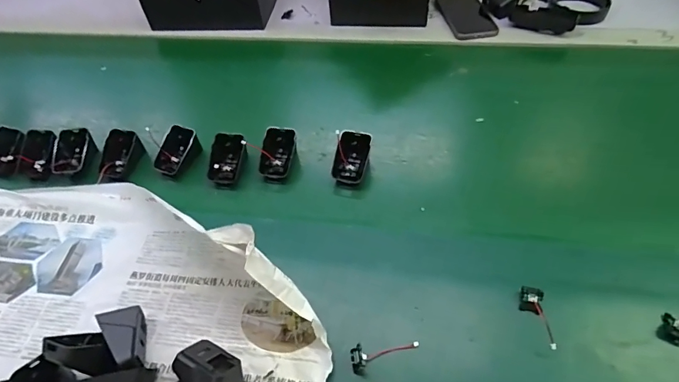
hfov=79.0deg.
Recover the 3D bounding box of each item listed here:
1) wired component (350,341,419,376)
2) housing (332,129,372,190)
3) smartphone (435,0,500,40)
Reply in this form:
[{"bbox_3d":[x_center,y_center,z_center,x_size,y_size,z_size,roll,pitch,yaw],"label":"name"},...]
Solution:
[{"bbox_3d":[0.043,0.153,0.401,0.067,0.015,0.023,-20,53,-12],"label":"wired component"},{"bbox_3d":[0.016,-0.041,0.545,0.043,0.018,0.073,12,82,8],"label":"housing"},{"bbox_3d":[0.234,-0.329,0.767,0.077,0.012,0.162,-6,52,-1],"label":"smartphone"}]

